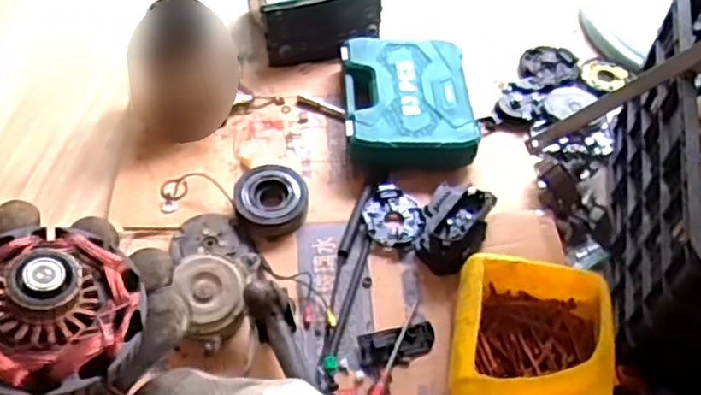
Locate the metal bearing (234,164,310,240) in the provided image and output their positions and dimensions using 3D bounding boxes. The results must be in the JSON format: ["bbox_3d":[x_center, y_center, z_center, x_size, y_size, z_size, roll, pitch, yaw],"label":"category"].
[{"bbox_3d":[-0.111,0.007,0.977,0.100,0.041,0.107,1,53,-2],"label":"metal bearing"}]

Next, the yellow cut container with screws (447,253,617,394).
[{"bbox_3d":[0.212,0.191,0.813,0.181,0.096,0.222,9,53,4],"label":"yellow cut container with screws"}]

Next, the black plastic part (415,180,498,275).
[{"bbox_3d":[0.140,0.041,0.931,0.085,0.069,0.122,22,55,14],"label":"black plastic part"}]

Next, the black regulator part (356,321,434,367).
[{"bbox_3d":[0.061,0.185,0.860,0.097,0.017,0.046,-11,54,-11],"label":"black regulator part"}]

